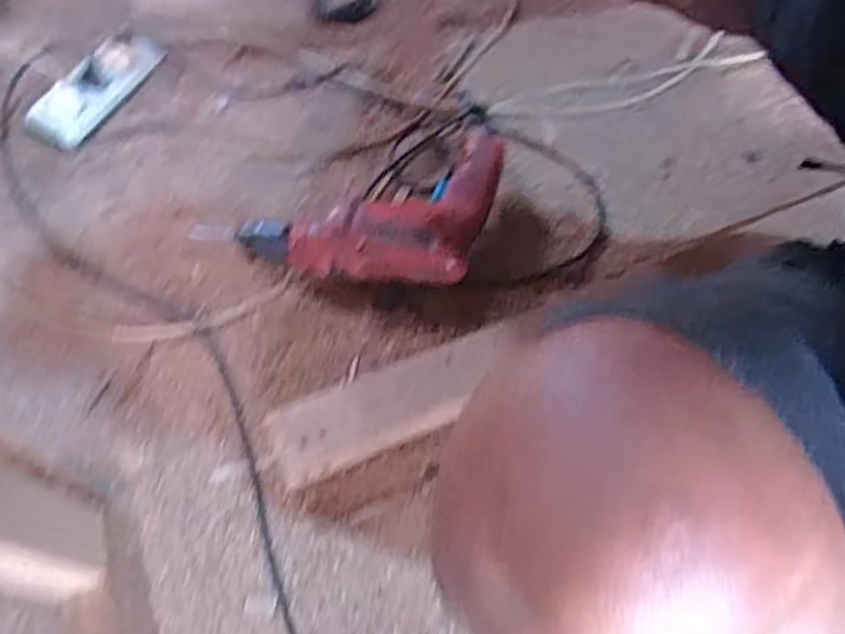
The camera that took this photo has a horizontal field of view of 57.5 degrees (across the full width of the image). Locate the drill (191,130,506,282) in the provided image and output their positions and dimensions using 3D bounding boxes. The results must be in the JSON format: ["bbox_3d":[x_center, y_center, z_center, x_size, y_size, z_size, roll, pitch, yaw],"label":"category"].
[{"bbox_3d":[-0.075,-0.145,0.856,0.302,0.069,0.238,11,55,5],"label":"drill"}]

